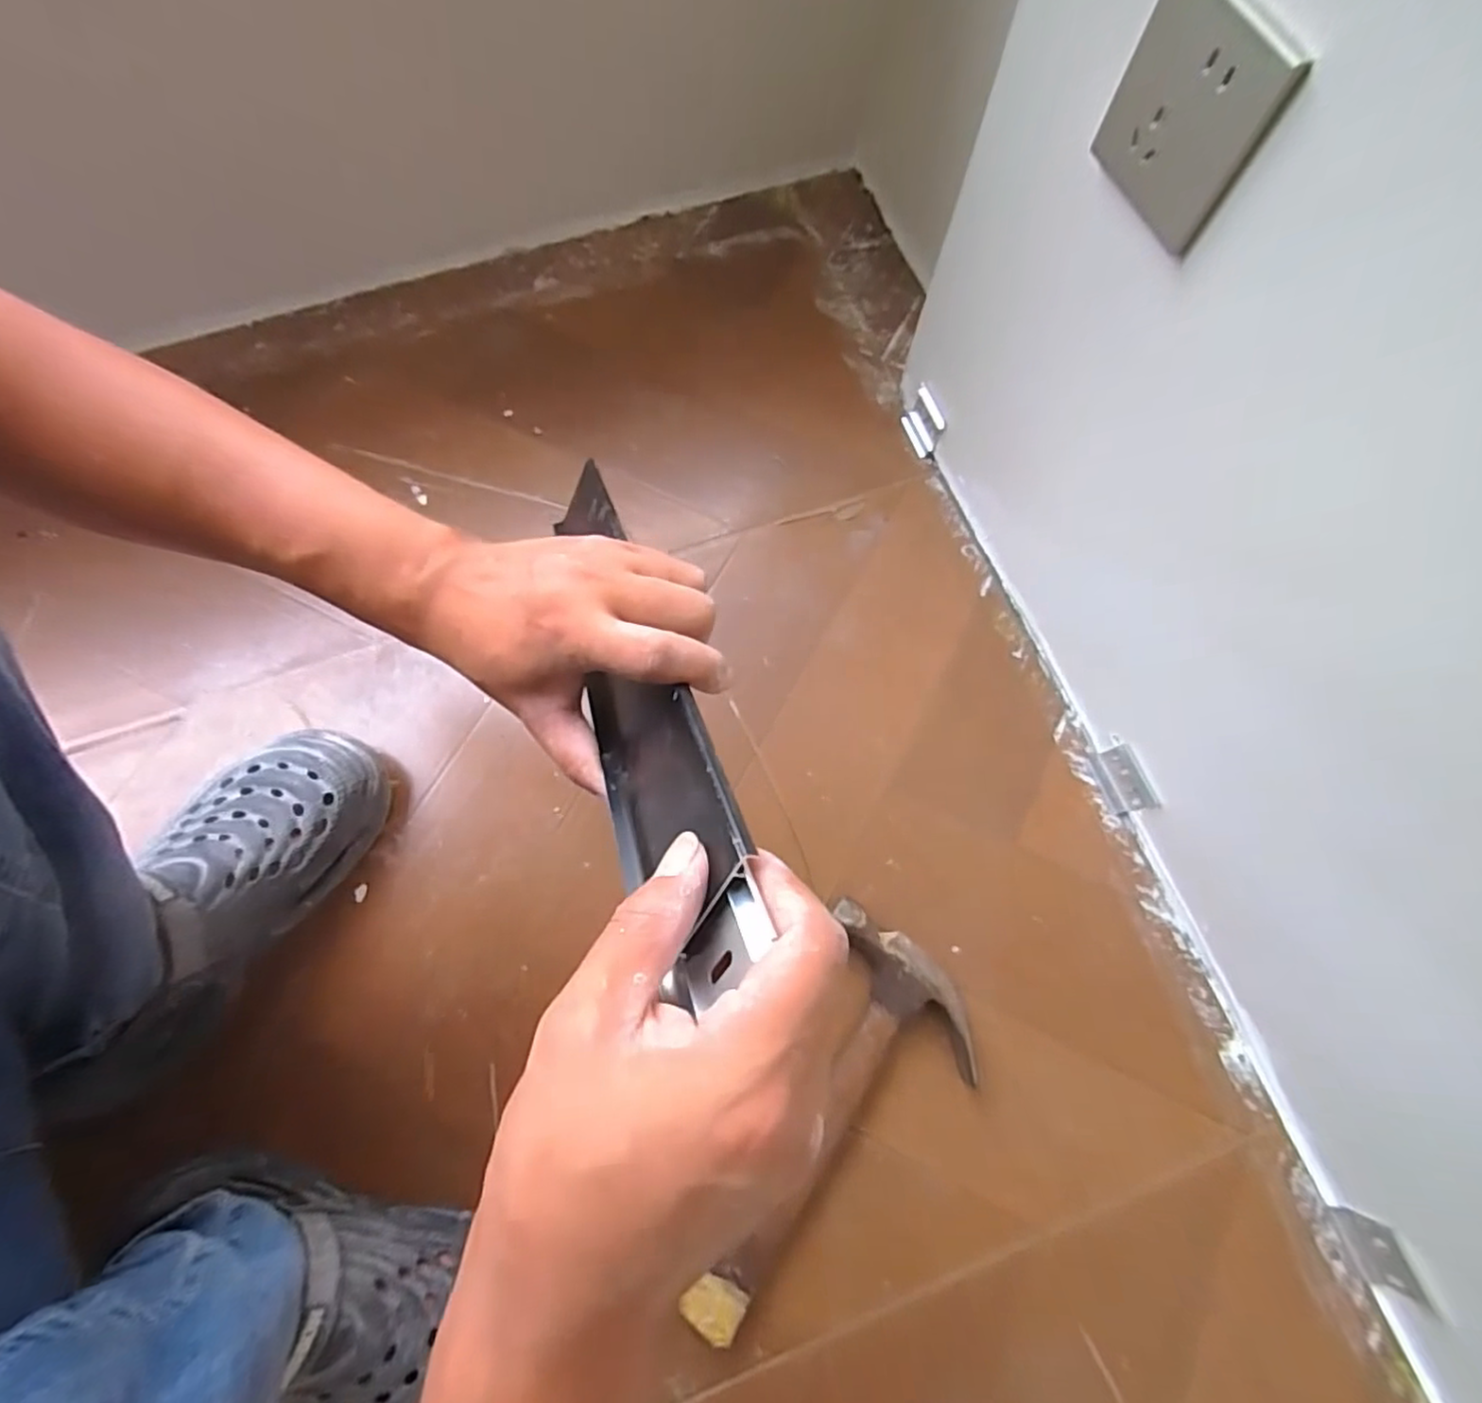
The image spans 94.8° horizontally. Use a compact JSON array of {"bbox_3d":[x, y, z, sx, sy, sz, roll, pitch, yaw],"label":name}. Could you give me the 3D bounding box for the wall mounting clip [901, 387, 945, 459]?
[{"bbox_3d":[0.178,-0.278,0.667,0.020,0.054,0.054,-20,73,-6],"label":"wall mounting clip"}]

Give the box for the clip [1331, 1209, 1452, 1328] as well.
[{"bbox_3d":[0.440,0.380,0.465,0.022,0.045,0.056,-21,74,-7],"label":"clip"}]

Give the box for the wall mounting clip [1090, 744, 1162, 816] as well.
[{"bbox_3d":[0.318,0.066,0.566,0.017,0.038,0.054,-15,73,-5],"label":"wall mounting clip"}]

